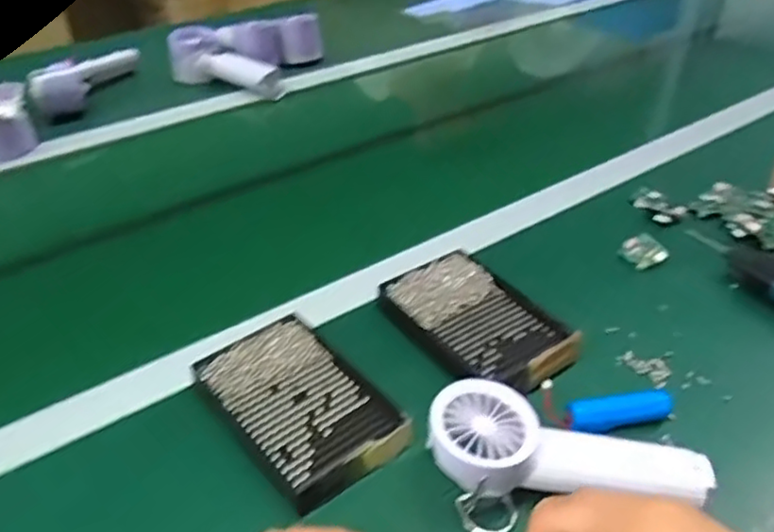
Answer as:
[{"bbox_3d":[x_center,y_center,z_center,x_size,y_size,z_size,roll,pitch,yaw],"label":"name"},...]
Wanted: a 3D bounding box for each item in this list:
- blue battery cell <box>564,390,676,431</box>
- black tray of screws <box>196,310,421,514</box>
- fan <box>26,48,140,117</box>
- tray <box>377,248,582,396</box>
[{"bbox_3d":[0.154,0.098,0.438,0.068,0.022,0.016,-5,37,-6],"label":"blue battery cell"},{"bbox_3d":[-0.059,0.091,0.443,0.087,0.016,0.140,-27,44,-31],"label":"black tray of screws"},{"bbox_3d":[-0.404,-0.253,0.891,0.052,0.066,0.176,13,39,17],"label":"fan"},{"bbox_3d":[0.068,0.038,0.507,0.095,0.013,0.147,-25,43,-28],"label":"tray"}]

